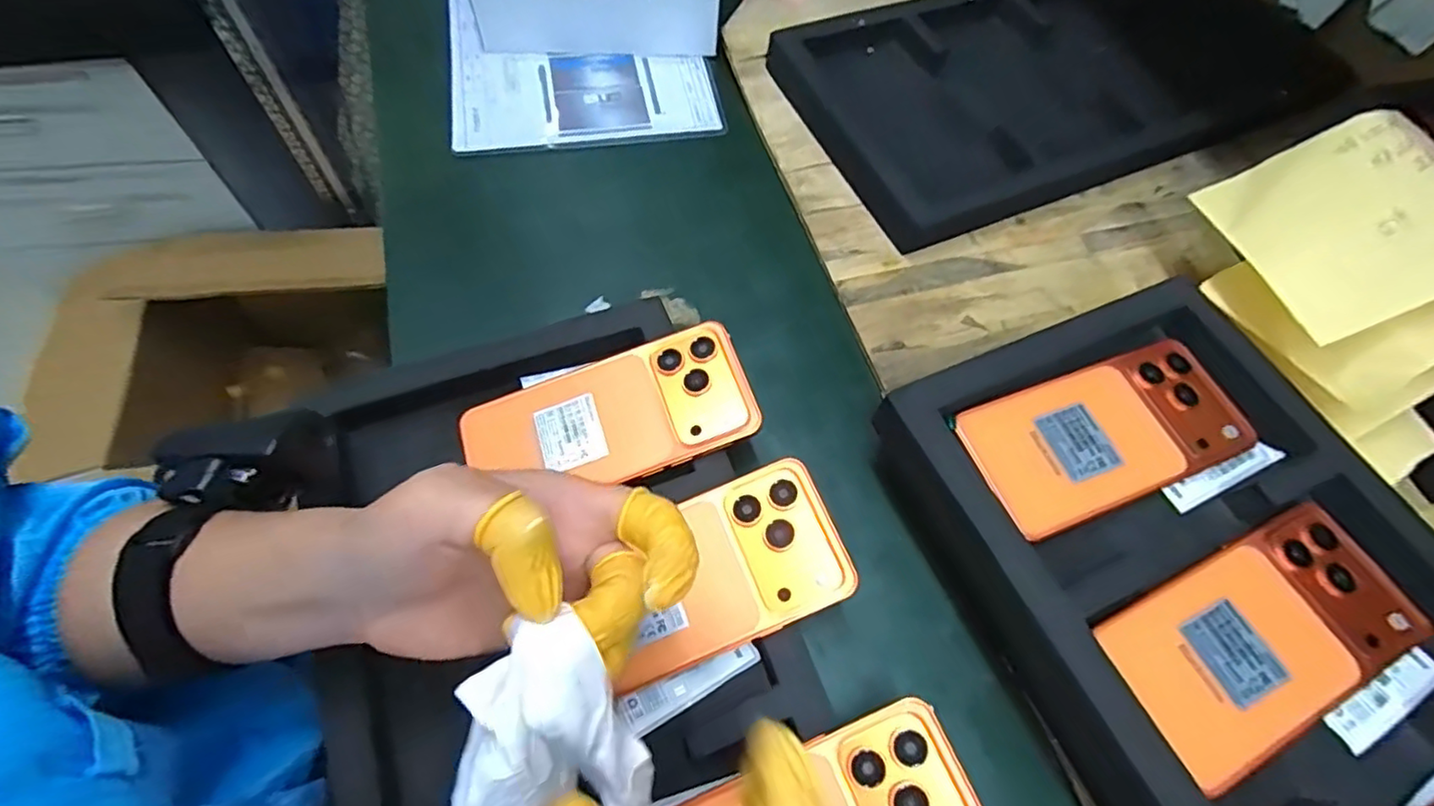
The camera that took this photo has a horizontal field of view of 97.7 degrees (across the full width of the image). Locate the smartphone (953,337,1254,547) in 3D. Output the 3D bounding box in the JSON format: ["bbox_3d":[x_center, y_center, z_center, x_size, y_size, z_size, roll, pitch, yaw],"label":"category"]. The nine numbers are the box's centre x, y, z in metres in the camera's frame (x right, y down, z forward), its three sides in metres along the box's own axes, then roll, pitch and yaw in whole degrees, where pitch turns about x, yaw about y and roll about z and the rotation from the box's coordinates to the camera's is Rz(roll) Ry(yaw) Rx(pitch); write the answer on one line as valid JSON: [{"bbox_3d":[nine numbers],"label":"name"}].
[{"bbox_3d":[0.213,0.016,0.344,0.159,0.017,0.074,-19,66,-15],"label":"smartphone"}]

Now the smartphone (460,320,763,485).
[{"bbox_3d":[-0.059,0.009,0.348,0.155,0.007,0.074,-21,71,-1],"label":"smartphone"}]

